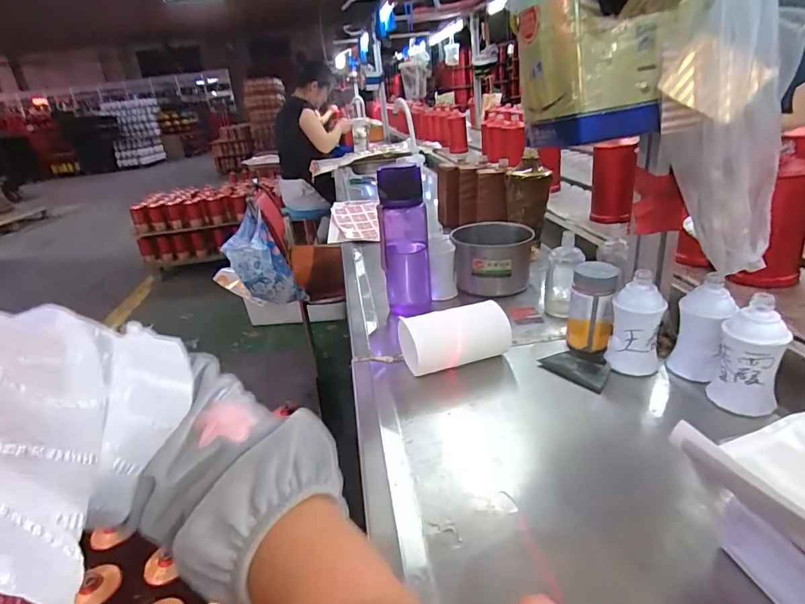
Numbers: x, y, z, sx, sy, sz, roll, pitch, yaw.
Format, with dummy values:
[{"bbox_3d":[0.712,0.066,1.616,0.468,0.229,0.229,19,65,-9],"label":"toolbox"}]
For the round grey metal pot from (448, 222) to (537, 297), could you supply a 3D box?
[{"bbox_3d":[0.157,-0.076,0.819,0.134,0.097,0.135,-6,24,2],"label":"round grey metal pot"}]

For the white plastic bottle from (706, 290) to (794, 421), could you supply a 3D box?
[{"bbox_3d":[0.349,0.054,0.472,0.056,0.115,0.048,9,28,31],"label":"white plastic bottle"}]

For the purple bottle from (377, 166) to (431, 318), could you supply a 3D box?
[{"bbox_3d":[0.003,-0.085,0.721,0.073,0.233,0.065,-5,24,3],"label":"purple bottle"}]

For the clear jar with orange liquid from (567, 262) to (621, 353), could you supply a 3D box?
[{"bbox_3d":[0.239,0.005,0.594,0.054,0.111,0.044,4,26,22],"label":"clear jar with orange liquid"}]

